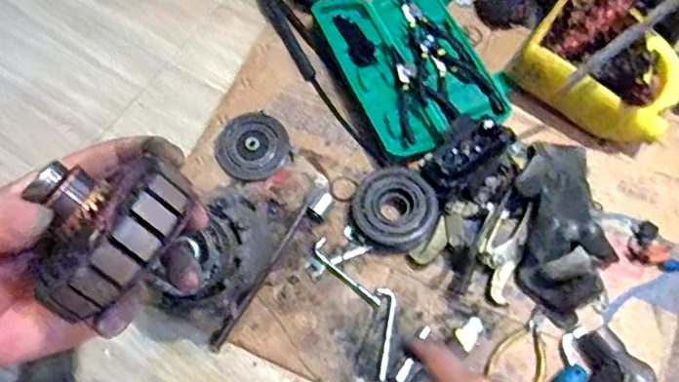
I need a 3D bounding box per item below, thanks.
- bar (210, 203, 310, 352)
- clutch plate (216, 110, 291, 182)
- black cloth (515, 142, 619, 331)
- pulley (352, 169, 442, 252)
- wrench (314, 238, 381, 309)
[{"bbox_3d":[-0.102,0.109,0.787,0.014,0.010,0.222,28,70,12],"label":"bar"},{"bbox_3d":[-0.126,-0.066,0.867,0.100,0.013,0.105,0,67,1],"label":"clutch plate"},{"bbox_3d":[0.294,0.044,0.785,0.127,0.056,0.252,-3,67,0],"label":"black cloth"},{"bbox_3d":[0.076,0.024,0.809,0.108,0.040,0.114,0,67,1],"label":"pulley"},{"bbox_3d":[0.010,0.111,0.789,0.117,0.004,0.025,42,74,17],"label":"wrench"}]

